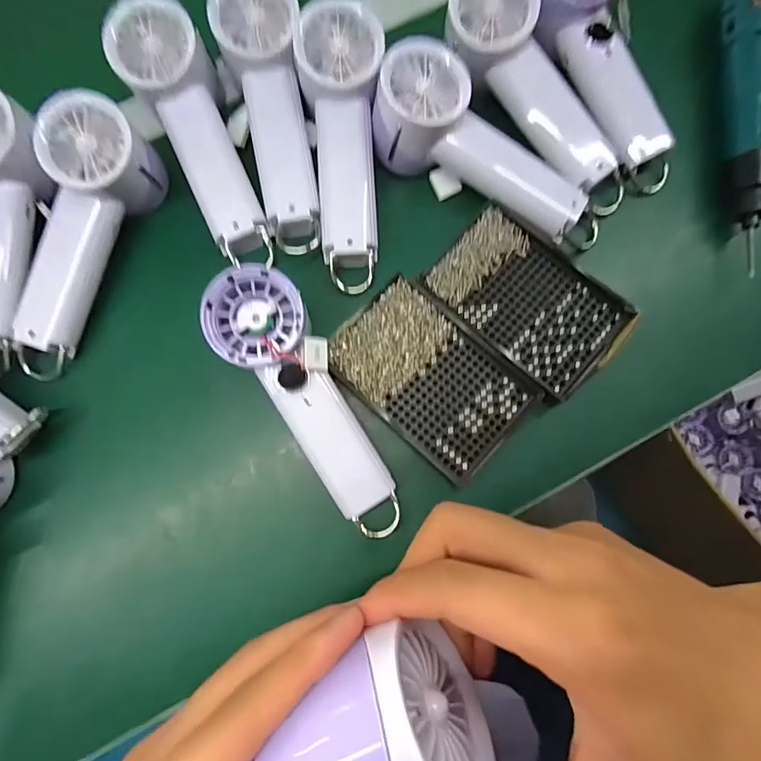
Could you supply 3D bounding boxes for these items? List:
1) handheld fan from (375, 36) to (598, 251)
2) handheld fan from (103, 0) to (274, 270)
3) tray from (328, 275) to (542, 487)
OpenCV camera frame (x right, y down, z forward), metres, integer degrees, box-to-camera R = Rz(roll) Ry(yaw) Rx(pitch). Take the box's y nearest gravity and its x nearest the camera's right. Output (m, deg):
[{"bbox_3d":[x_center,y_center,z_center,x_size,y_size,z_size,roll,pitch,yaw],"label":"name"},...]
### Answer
[{"bbox_3d":[0.077,-0.159,0.318,0.190,0.046,0.077,42,85,6],"label":"handheld fan"},{"bbox_3d":[-0.136,-0.178,0.337,0.063,0.048,0.200,-24,97,-3],"label":"handheld fan"},{"bbox_3d":[0.035,-0.001,0.319,0.137,0.010,0.086,42,84,6],"label":"tray"}]

